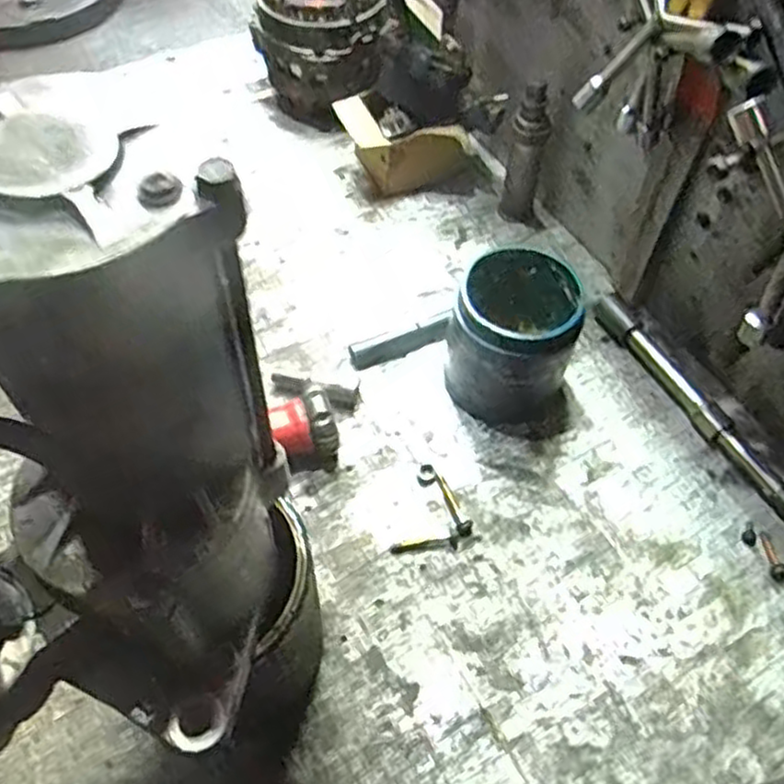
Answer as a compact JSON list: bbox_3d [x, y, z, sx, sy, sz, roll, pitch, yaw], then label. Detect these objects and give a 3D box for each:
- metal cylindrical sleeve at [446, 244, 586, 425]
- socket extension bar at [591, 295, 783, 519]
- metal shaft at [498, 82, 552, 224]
[{"bbox_3d":[0.091,-0.040,0.541,0.082,0.101,0.089,1,57,-2],"label":"metal cylindrical sleeve"},{"bbox_3d":[0.238,0.020,0.551,0.019,0.021,0.253,-24,60,-17],"label":"socket extension bar"},{"bbox_3d":[0.116,-0.203,0.634,0.031,0.131,0.027,14,57,7],"label":"metal shaft"}]

